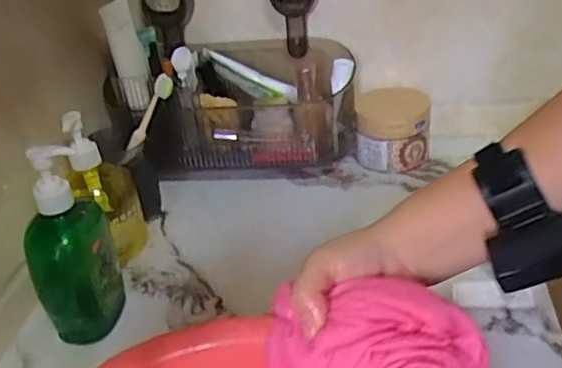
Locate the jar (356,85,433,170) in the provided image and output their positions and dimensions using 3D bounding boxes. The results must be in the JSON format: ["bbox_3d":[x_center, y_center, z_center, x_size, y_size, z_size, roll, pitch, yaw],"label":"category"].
[{"bbox_3d":[0.145,-0.067,0.809,0.092,0.082,0.097,-4,31,3],"label":"jar"}]

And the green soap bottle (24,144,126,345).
[{"bbox_3d":[-0.191,0.056,0.562,0.070,0.189,0.063,-14,32,-14],"label":"green soap bottle"}]

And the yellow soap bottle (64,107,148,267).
[{"bbox_3d":[-0.195,0.001,0.680,0.070,0.163,0.079,-16,32,-16],"label":"yellow soap bottle"}]

